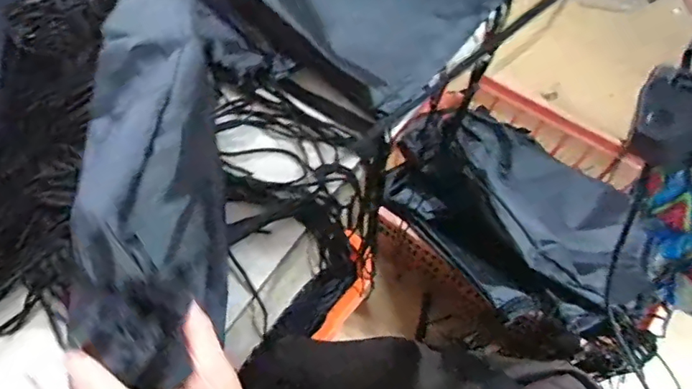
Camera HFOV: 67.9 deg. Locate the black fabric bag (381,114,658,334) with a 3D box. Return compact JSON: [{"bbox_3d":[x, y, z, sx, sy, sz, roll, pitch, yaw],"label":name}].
[{"bbox_3d":[0.309,0.022,0.935,0.293,0.113,0.460,-39,71,-20],"label":"black fabric bag"}]

